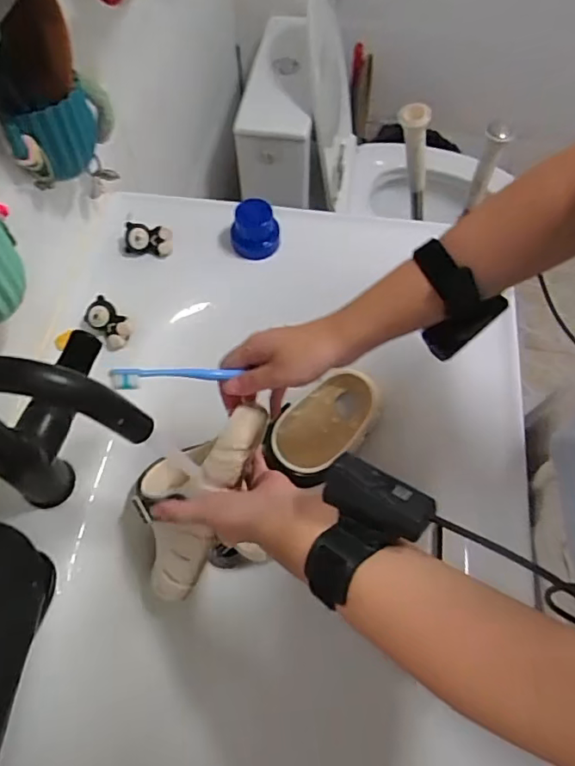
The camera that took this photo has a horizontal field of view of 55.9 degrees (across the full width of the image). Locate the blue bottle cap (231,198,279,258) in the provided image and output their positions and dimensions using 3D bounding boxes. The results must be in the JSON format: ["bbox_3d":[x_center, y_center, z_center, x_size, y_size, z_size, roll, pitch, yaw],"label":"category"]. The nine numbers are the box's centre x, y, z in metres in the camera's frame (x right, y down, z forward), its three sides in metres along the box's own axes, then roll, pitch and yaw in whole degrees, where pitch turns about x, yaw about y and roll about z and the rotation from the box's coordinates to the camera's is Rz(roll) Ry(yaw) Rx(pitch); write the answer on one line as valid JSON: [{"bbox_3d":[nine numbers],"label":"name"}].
[{"bbox_3d":[-0.039,-0.185,0.651,0.056,0.047,0.049,-10,62,-5],"label":"blue bottle cap"}]

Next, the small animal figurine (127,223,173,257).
[{"bbox_3d":[-0.168,-0.175,0.656,0.056,0.024,0.035,-4,62,-1],"label":"small animal figurine"}]

